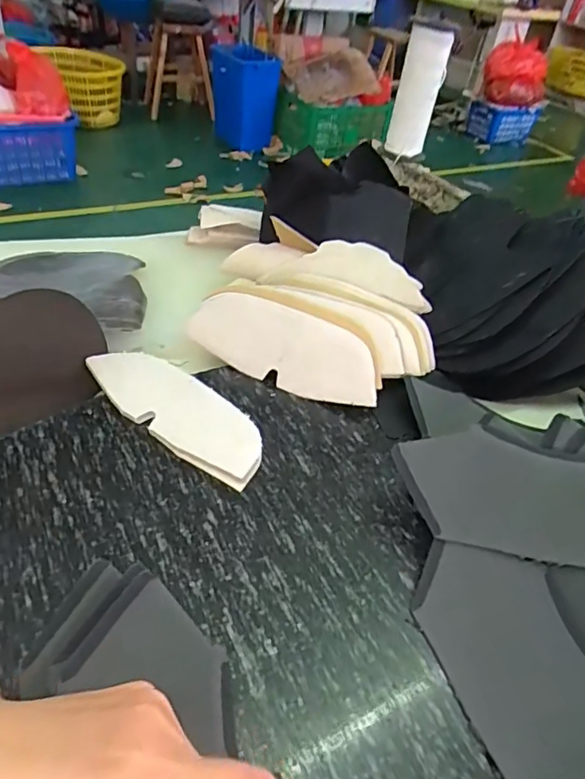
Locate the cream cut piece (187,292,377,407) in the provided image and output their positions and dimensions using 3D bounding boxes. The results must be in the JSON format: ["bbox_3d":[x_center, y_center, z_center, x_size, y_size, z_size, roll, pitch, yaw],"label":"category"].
[{"bbox_3d":[-0.007,-0.037,0.440,0.162,0.067,0.012,21,6,13],"label":"cream cut piece"}]

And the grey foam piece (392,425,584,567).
[{"bbox_3d":[0.129,0.062,0.318,0.131,0.013,0.069,9,65,23],"label":"grey foam piece"}]

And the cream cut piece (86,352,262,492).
[{"bbox_3d":[-0.088,0.012,0.403,0.170,0.013,0.059,33,47,25],"label":"cream cut piece"}]

